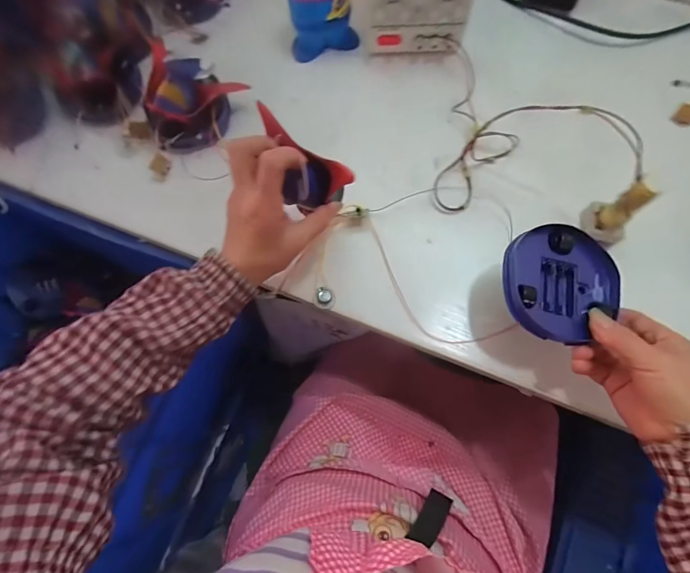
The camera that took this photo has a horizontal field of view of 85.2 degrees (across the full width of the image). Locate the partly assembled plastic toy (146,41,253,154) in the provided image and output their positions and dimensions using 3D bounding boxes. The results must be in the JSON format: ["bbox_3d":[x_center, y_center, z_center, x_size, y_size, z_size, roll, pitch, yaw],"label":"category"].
[{"bbox_3d":[-0.201,-0.232,0.471,0.117,0.066,0.117,15,73,7],"label":"partly assembled plastic toy"}]

